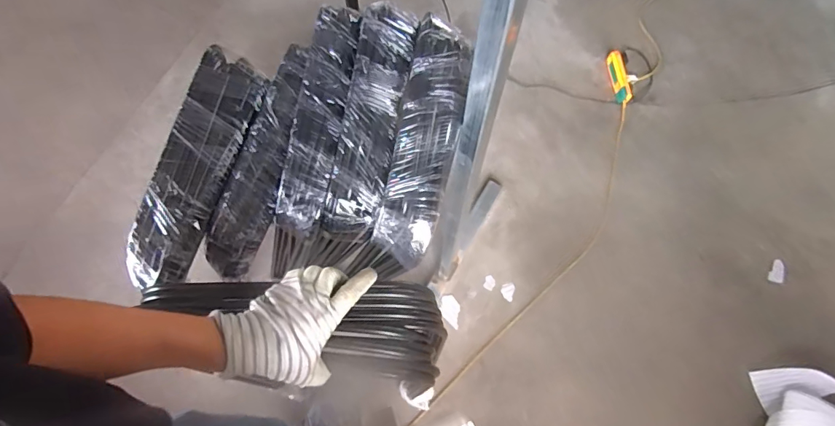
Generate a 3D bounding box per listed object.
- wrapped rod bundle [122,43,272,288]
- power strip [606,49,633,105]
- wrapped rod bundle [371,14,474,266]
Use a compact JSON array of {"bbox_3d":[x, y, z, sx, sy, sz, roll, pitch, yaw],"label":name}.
[{"bbox_3d":[-0.282,-0.066,0.581,0.083,0.040,0.322,12,69,5],"label":"wrapped rod bundle"},{"bbox_3d":[0.703,-0.474,1.576,0.055,0.036,0.191,-5,69,-1],"label":"power strip"},{"bbox_3d":[0.013,-0.100,0.585,0.085,0.049,0.326,9,69,4],"label":"wrapped rod bundle"}]

